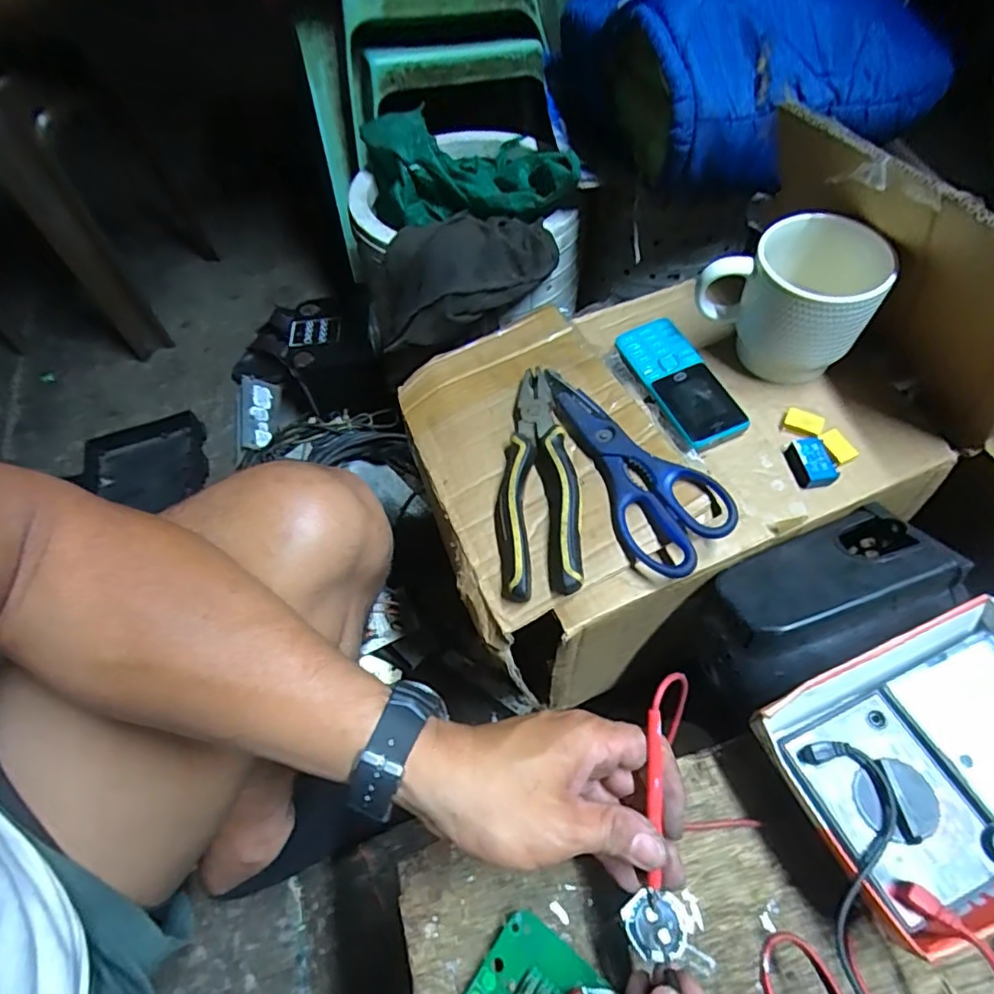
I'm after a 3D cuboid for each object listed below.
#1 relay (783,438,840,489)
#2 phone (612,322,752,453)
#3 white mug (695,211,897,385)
[{"bbox_3d":[0.232,-0.026,0.429,0.027,0.013,0.036,-7,57,-2],"label":"relay"},{"bbox_3d":[0.147,-0.096,0.471,0.057,0.011,0.124,-20,59,-10],"label":"phone"},{"bbox_3d":[0.228,-0.155,0.456,0.119,0.096,0.086,31,64,20],"label":"white mug"}]

